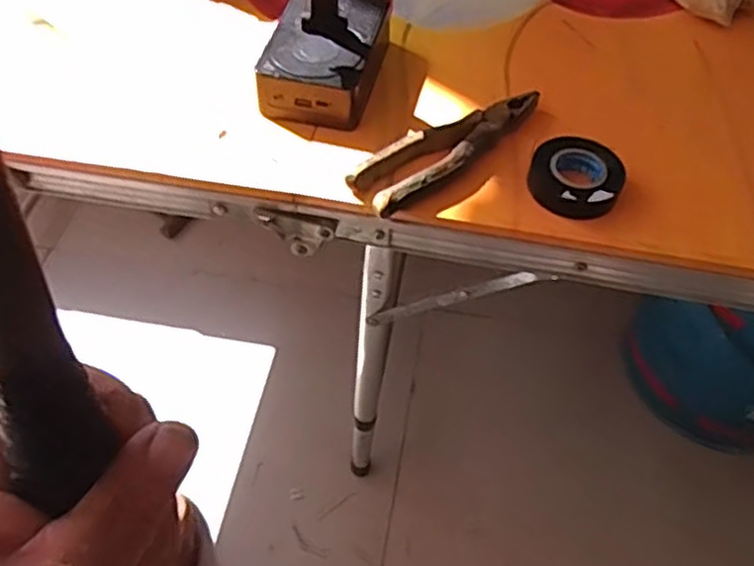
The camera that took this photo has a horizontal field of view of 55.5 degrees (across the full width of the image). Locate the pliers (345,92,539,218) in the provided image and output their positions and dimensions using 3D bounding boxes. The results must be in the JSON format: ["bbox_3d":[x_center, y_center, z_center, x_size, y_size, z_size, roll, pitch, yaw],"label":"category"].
[{"bbox_3d":[0.052,-0.097,0.505,0.161,0.019,0.044,-33,61,-24],"label":"pliers"}]

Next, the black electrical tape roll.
[{"bbox_3d":[0.134,-0.069,0.489,0.060,0.022,0.063,1,53,-2],"label":"black electrical tape roll"}]

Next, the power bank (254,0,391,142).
[{"bbox_3d":[-0.038,-0.172,0.539,0.080,0.050,0.118,13,54,6],"label":"power bank"}]

